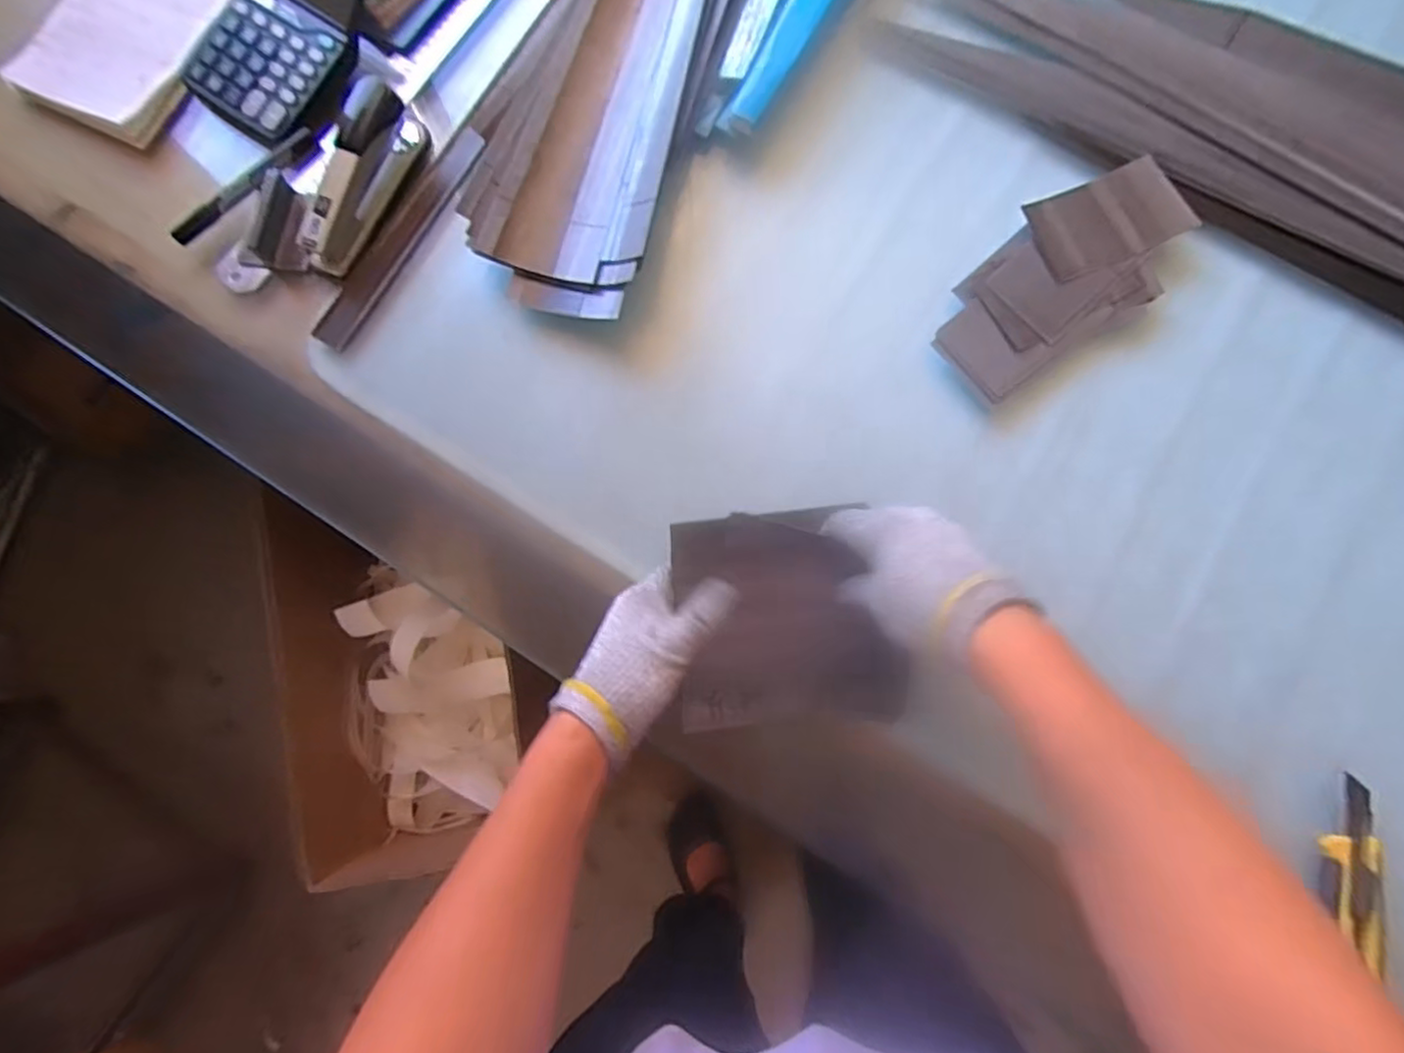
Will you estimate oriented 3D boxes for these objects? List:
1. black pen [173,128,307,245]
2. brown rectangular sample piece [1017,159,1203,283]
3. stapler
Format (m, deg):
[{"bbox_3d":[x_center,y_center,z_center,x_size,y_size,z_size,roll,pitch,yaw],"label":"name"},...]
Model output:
[{"bbox_3d":[-0.401,-0.299,0.584,0.017,0.016,0.146,41,80,9],"label":"black pen"},{"bbox_3d":[0.327,-0.249,0.541,0.124,0.008,0.075,-22,78,-5],"label":"brown rectangular sample piece"},{"bbox_3d":[-0.279,-0.291,0.543,0.033,0.056,0.162,24,78,5],"label":"stapler"}]

